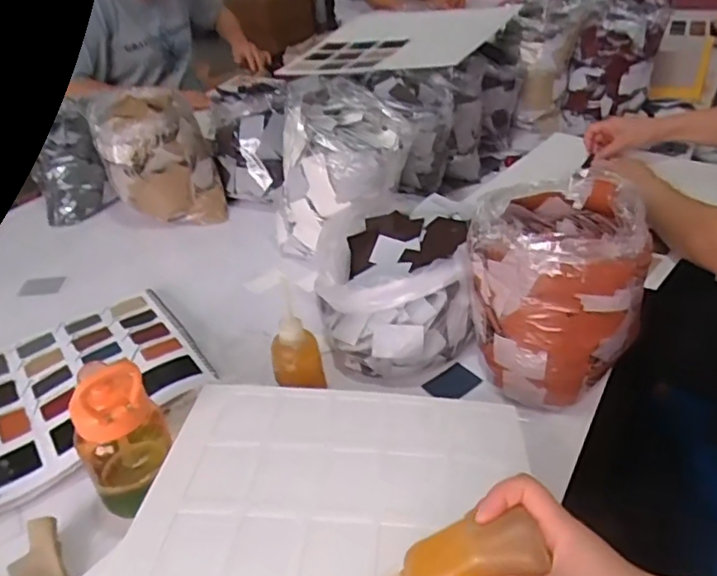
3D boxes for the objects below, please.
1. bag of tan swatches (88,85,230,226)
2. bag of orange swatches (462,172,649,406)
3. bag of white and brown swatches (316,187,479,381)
[{"bbox_3d":[-0.392,-0.253,1.151,0.200,0.217,0.174,-18,37,-15],"label":"bag of tan swatches"},{"bbox_3d":[0.238,-0.005,0.710,0.187,0.206,0.185,-16,37,-13],"label":"bag of orange swatches"},{"bbox_3d":[0.051,-0.016,0.835,0.202,0.134,0.287,-2,36,7],"label":"bag of white and brown swatches"}]

